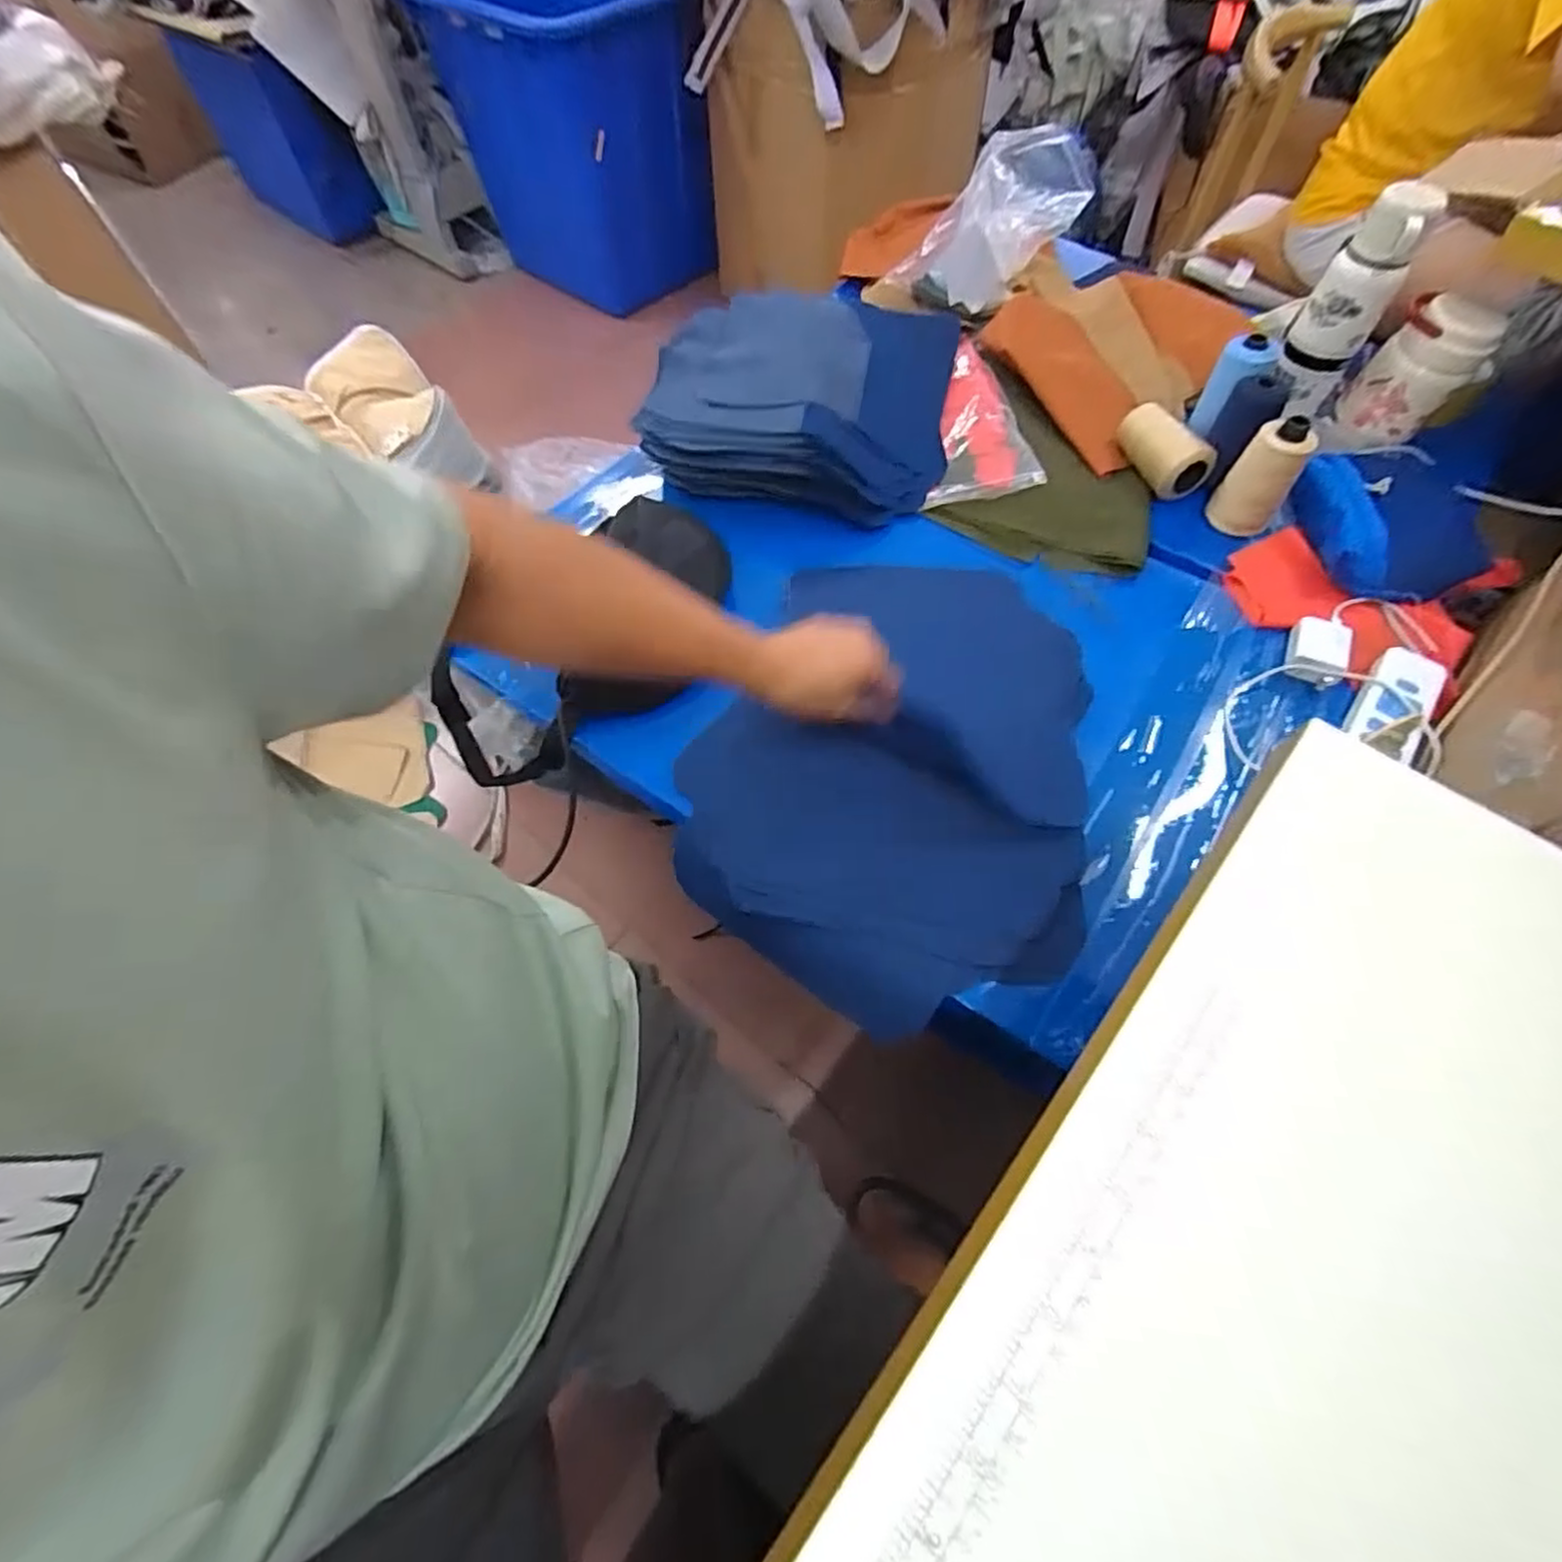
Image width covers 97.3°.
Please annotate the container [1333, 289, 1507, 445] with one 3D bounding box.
[{"bbox_3d":[0.787,-0.506,0.844,0.108,0.132,0.135,39,68,20],"label":"container"}]

